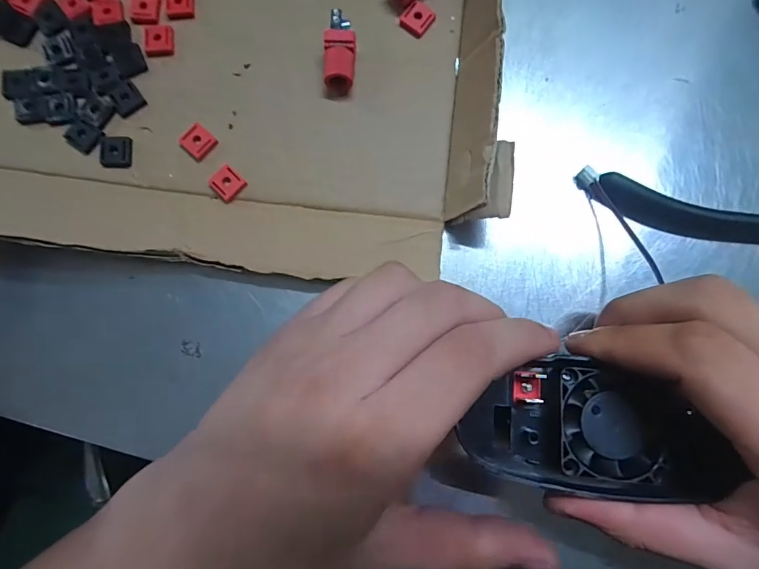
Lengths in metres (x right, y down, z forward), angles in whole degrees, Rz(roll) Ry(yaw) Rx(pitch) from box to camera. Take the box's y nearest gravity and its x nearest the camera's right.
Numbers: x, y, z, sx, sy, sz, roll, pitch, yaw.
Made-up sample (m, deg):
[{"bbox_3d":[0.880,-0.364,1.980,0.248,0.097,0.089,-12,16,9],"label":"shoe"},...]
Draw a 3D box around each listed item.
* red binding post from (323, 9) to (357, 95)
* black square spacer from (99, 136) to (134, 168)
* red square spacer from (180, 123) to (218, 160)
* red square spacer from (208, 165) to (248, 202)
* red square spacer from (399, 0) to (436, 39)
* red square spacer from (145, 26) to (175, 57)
[{"bbox_3d":[-0.018,-0.108,0.193,0.015,0.010,0.035,2,99,1],"label":"red binding post"},{"bbox_3d":[-0.123,-0.062,0.194,0.014,0.004,0.015,0,85,2],"label":"black square spacer"},{"bbox_3d":[-0.085,-0.067,0.195,0.012,0.004,0.014,42,88,5],"label":"red square spacer"},{"bbox_3d":[-0.071,-0.047,0.195,0.013,0.004,0.013,43,88,5],"label":"red square spacer"},{"bbox_3d":[0.019,-0.129,0.201,0.014,0.004,0.014,40,87,5],"label":"red square spacer"},{"bbox_3d":[-0.106,-0.118,0.200,0.013,0.004,0.015,-5,85,1],"label":"red square spacer"}]

